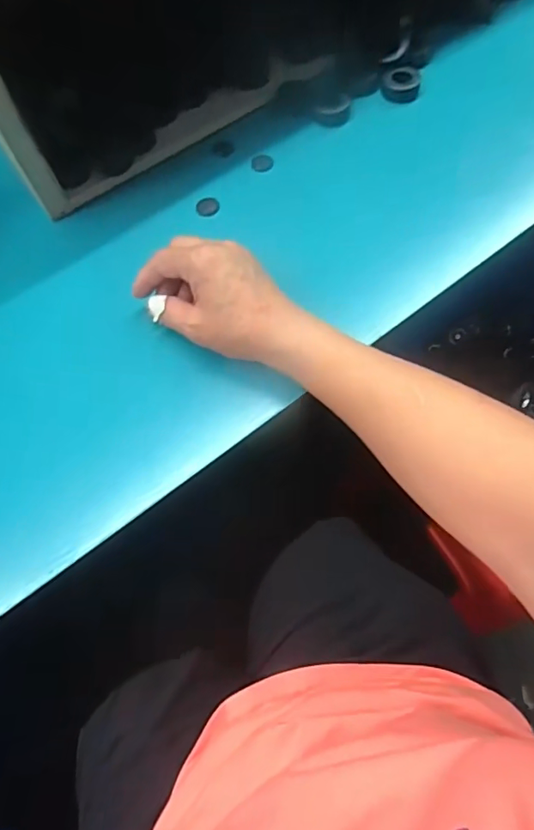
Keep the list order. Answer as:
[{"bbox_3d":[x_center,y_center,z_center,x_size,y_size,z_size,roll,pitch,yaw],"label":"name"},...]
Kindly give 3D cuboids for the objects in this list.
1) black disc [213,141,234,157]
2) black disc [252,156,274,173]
[{"bbox_3d":[-0.042,-0.257,0.484,0.020,0.004,0.020,0,67,1],"label":"black disc"},{"bbox_3d":[-0.004,-0.240,0.480,0.021,0.004,0.021,0,67,1],"label":"black disc"}]

